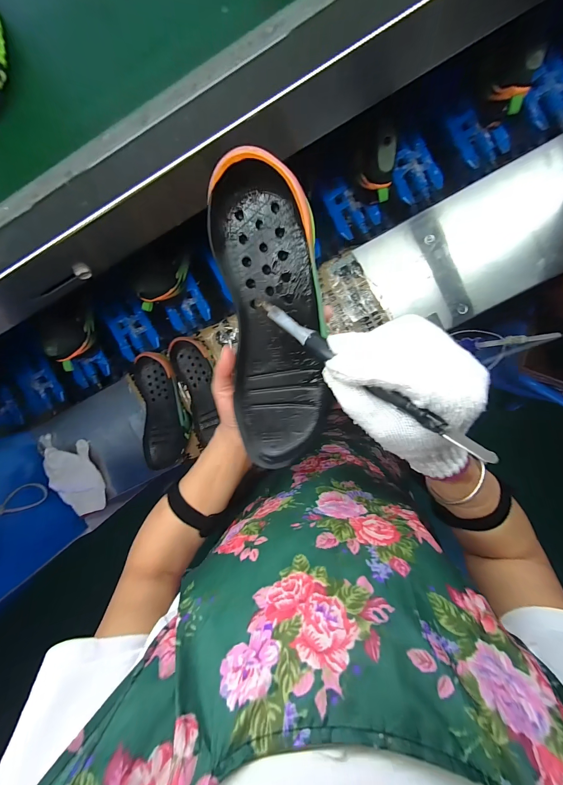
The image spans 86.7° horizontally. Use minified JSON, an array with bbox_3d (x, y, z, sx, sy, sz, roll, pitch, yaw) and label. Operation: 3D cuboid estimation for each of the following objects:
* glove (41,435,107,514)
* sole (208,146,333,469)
[{"bbox_3d":[-0.484,0.185,0.708,0.099,0.063,0.203,-23,93,8],"label":"glove"},{"bbox_3d":[-0.006,-0.049,0.259,0.083,0.037,0.245,-3,112,7],"label":"sole"}]

